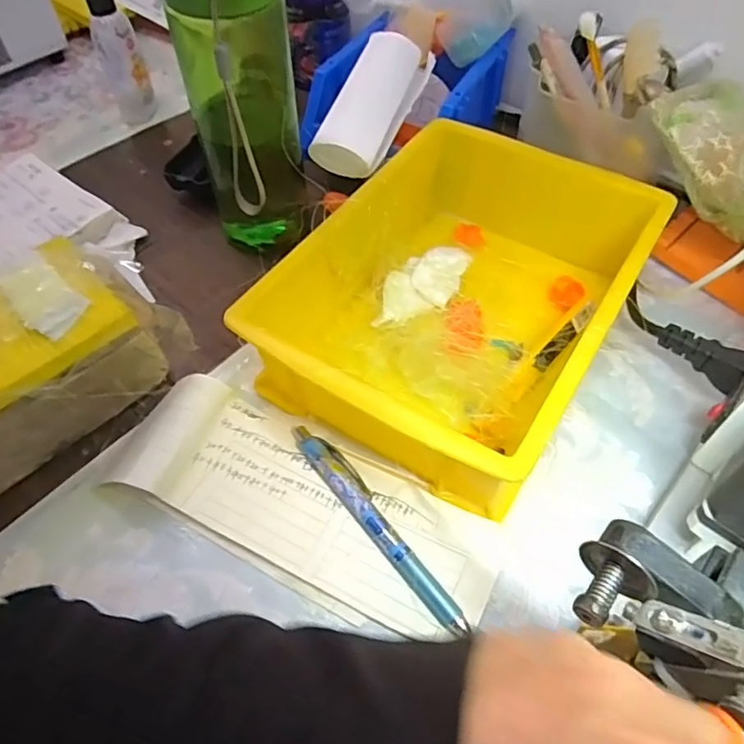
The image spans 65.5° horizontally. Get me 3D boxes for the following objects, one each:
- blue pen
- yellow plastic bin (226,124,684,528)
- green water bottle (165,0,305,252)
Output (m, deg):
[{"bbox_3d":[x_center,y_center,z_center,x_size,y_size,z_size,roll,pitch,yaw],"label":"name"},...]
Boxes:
[{"bbox_3d":[0.001,0.078,0.309,0.016,0.010,0.142,-33,60,-21],"label":"blue pen"},{"bbox_3d":[0.057,-0.047,0.365,0.176,0.075,0.245,28,59,20],"label":"yellow plastic bin"},{"bbox_3d":[-0.080,-0.164,0.377,0.065,0.205,0.057,-16,55,-11],"label":"green water bottle"}]

